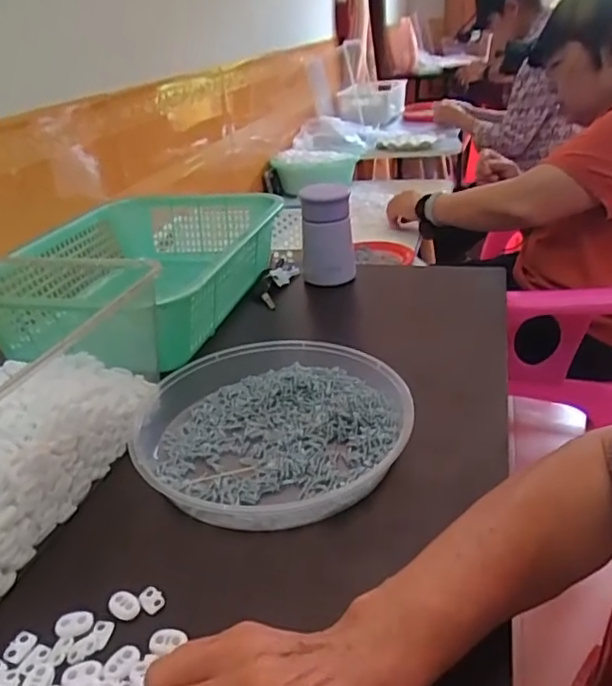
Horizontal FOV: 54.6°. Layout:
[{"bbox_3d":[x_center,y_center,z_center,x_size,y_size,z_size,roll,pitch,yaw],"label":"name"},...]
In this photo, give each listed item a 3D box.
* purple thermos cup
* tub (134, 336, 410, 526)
[{"bbox_3d":[0.029,-0.138,0.782,0.067,0.137,0.059,-3,29,5],"label":"purple thermos cup"},{"bbox_3d":[-0.029,0.067,0.513,0.220,0.038,0.222,-2,29,1],"label":"tub"}]

